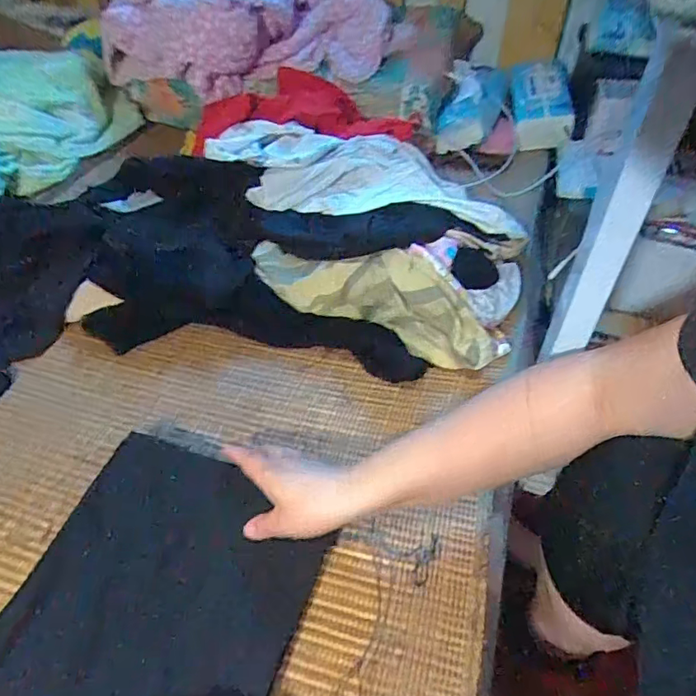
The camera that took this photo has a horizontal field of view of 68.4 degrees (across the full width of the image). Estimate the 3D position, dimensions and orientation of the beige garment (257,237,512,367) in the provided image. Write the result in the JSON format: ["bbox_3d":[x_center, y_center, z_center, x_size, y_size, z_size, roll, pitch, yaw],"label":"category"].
[{"bbox_3d":[0.021,-0.067,0.583,0.321,0.075,0.072,22,49,19],"label":"beige garment"}]

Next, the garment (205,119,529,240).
[{"bbox_3d":[0.018,-0.234,0.706,0.436,0.056,0.157,9,46,9],"label":"garment"}]

